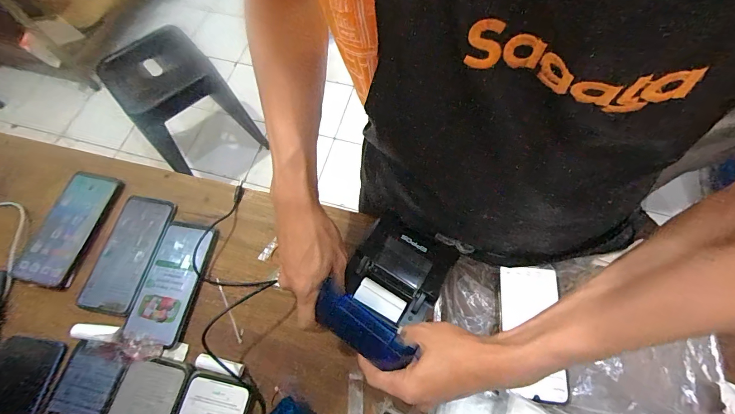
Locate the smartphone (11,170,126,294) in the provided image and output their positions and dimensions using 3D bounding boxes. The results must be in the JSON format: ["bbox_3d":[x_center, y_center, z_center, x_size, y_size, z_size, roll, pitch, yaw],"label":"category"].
[{"bbox_3d":[-0.444,0.028,0.509,0.086,0.018,0.172,10,68,6],"label":"smartphone"}]

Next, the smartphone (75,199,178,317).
[{"bbox_3d":[-0.343,0.064,0.492,0.081,0.005,0.167,8,67,5],"label":"smartphone"}]

